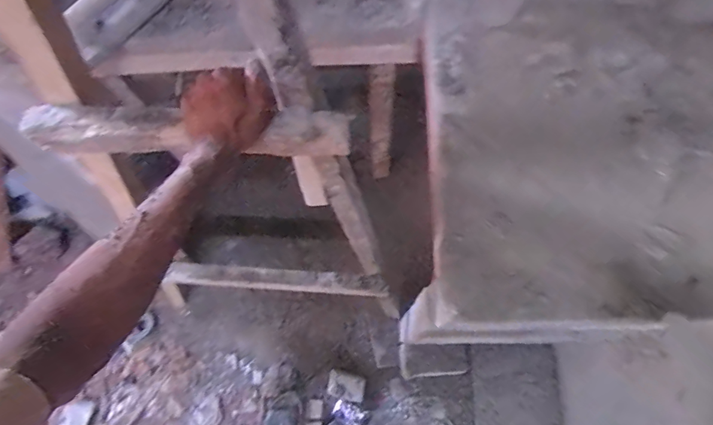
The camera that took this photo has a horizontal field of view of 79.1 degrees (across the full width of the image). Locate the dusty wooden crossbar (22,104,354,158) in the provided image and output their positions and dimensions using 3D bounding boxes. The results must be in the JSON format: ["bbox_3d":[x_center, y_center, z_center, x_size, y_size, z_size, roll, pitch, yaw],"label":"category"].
[{"bbox_3d":[-0.227,-0.108,0.577,0.434,0.054,0.054,4,73,3],"label":"dusty wooden crossbar"}]

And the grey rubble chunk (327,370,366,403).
[{"bbox_3d":[-0.035,0.591,1.467,0.126,0.022,0.088,13,73,6],"label":"grey rubble chunk"}]

